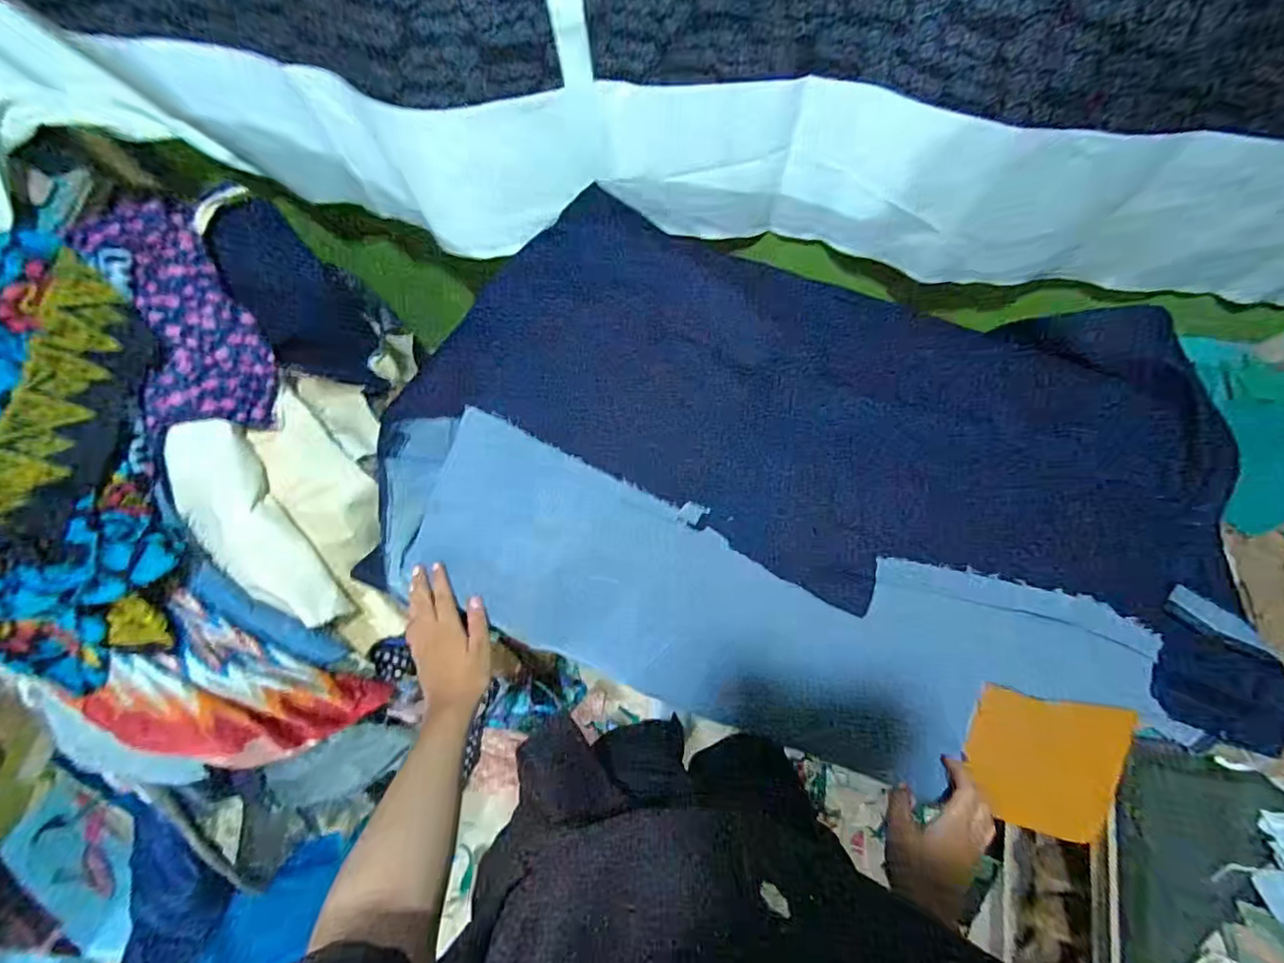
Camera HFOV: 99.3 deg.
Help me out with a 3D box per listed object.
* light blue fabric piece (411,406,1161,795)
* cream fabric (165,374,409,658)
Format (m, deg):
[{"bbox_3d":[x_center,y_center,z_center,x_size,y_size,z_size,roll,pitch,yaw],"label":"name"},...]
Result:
[{"bbox_3d":[0.116,0.142,0.574,0.726,0.049,0.223,16,77,5],"label":"light blue fabric piece"},{"bbox_3d":[-0.427,0.033,0.708,0.177,0.216,0.362,-15,77,-3],"label":"cream fabric"}]

